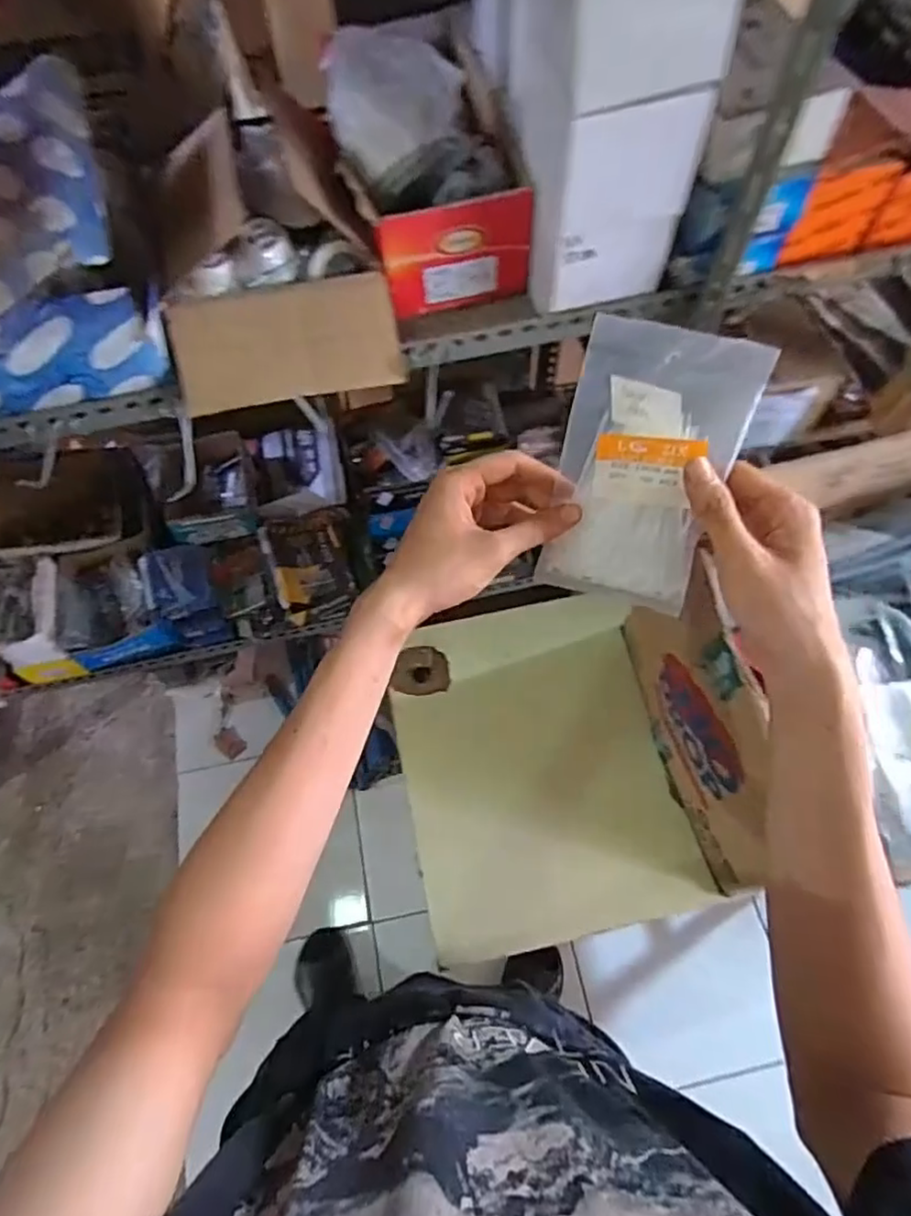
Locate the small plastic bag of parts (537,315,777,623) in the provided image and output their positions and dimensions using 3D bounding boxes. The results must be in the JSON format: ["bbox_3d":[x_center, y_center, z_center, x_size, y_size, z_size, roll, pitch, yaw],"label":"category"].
[{"bbox_3d":[0.109,-0.075,0.375,0.093,0.158,0.009,15,30,9],"label":"small plastic bag of parts"}]

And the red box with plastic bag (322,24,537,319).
[{"bbox_3d":[-0.030,-0.451,0.647,0.165,0.157,0.243,-13,64,-5],"label":"red box with plastic bag"}]

